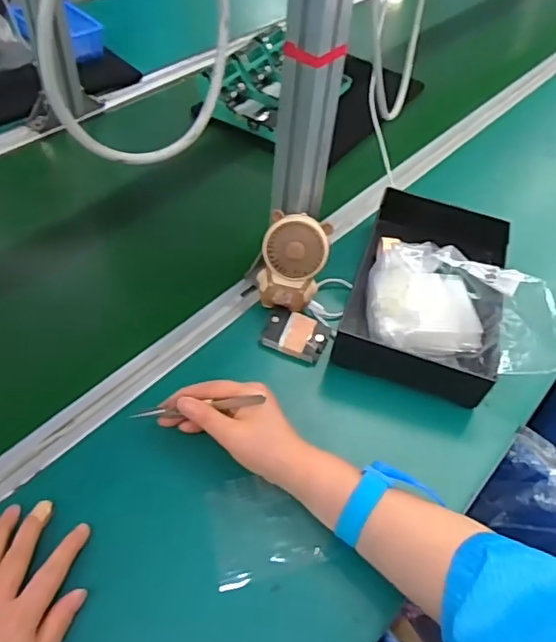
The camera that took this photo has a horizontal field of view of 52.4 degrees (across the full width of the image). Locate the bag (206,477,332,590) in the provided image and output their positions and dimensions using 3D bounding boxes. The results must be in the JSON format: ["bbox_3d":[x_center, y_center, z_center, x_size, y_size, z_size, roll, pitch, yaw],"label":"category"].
[{"bbox_3d":[-0.009,0.175,0.491,0.094,0.004,0.087,-13,51,-3],"label":"bag"}]

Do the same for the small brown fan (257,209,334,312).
[{"bbox_3d":[0.015,-0.060,0.620,0.071,0.099,0.057,12,49,4],"label":"small brown fan"}]

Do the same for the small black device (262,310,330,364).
[{"bbox_3d":[0.020,0.014,0.623,0.068,0.014,0.053,15,50,7],"label":"small black device"}]

